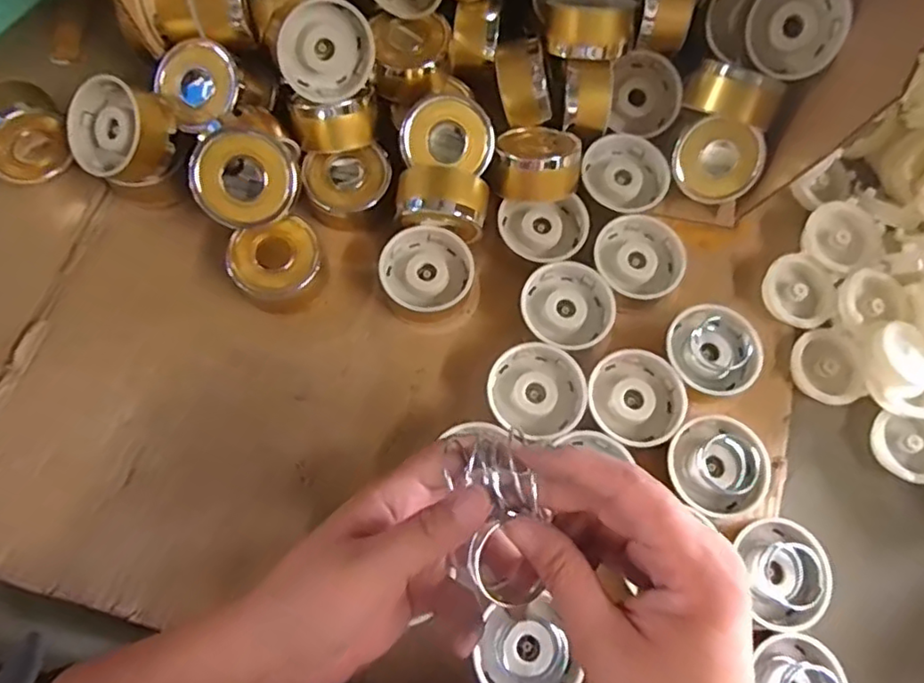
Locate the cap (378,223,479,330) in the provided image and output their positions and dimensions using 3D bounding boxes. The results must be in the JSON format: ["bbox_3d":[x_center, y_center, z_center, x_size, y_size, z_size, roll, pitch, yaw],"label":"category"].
[{"bbox_3d":[-0.024,-0.049,0.463,0.069,0.028,0.071,-3,71,-3],"label":"cap"}]

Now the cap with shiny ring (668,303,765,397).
[{"bbox_3d":[0.182,0.006,0.451,0.064,0.033,0.057,27,72,7],"label":"cap with shiny ring"}]

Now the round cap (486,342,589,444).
[{"bbox_3d":[0.053,0.036,0.440,0.066,0.031,0.061,1,70,-2],"label":"round cap"}]

